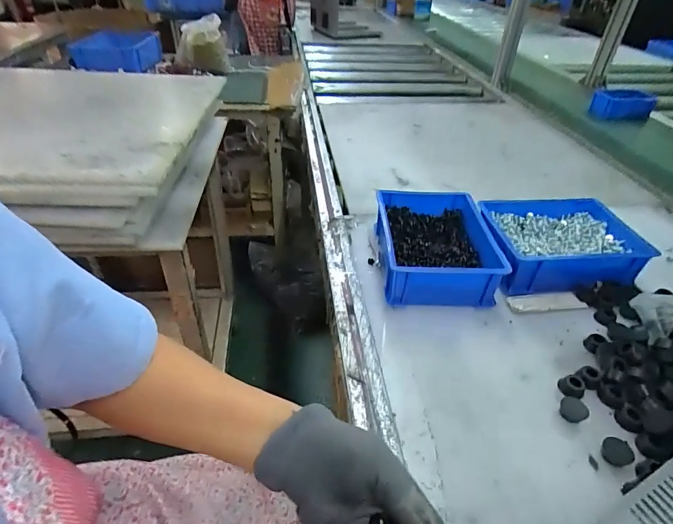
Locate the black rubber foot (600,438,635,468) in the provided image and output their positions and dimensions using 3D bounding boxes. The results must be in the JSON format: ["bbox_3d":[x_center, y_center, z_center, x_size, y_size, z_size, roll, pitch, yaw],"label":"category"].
[{"bbox_3d":[0.254,0.173,0.366,0.025,0.009,0.025,-15,50,18],"label":"black rubber foot"}]

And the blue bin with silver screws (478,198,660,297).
[{"bbox_3d":[0.314,-0.024,0.583,0.205,0.065,0.162,-1,38,-7],"label":"blue bin with silver screws"}]

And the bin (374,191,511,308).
[{"bbox_3d":[0.136,-0.020,0.576,0.147,0.074,0.199,3,38,-2],"label":"bin"}]

